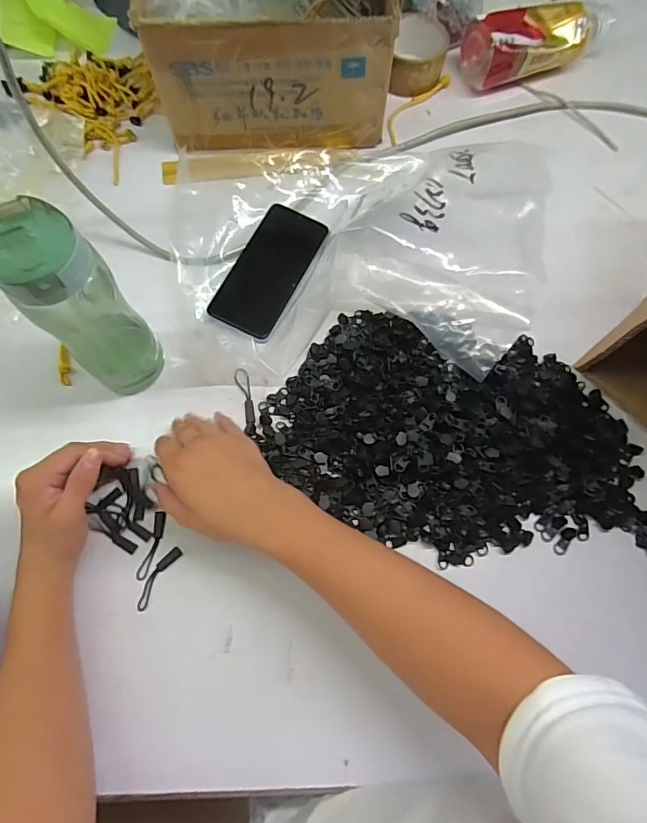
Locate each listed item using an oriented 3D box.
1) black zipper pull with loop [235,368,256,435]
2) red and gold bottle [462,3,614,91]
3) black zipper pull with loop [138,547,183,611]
[{"bbox_3d":[-0.080,-0.011,0.479,0.015,0.007,0.073,-11,73,-4],"label":"black zipper pull with loop"},{"bbox_3d":[0.273,-0.465,0.592,0.183,0.063,0.061,-15,73,-5],"label":"red and gold bottle"},{"bbox_3d":[-0.149,0.150,0.424,0.013,0.005,0.059,29,74,9],"label":"black zipper pull with loop"}]

